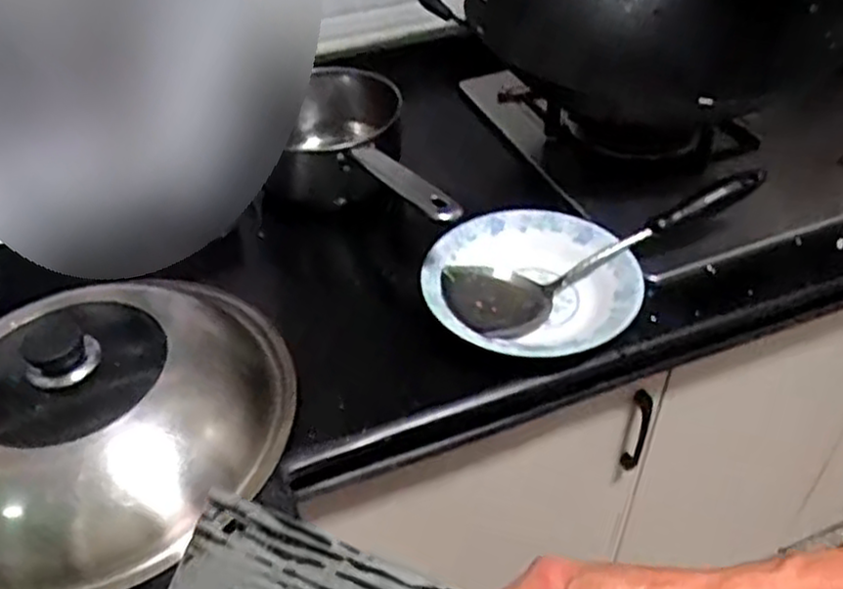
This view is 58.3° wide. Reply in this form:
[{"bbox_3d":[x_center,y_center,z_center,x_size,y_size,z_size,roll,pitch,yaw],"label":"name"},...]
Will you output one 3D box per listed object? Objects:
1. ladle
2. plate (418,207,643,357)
[{"bbox_3d":[0.171,-0.044,0.696,0.311,0.053,0.098,-25,47,-1],"label":"ladle"},{"bbox_3d":[0.099,-0.008,0.698,0.187,0.033,0.187,-2,42,2],"label":"plate"}]

